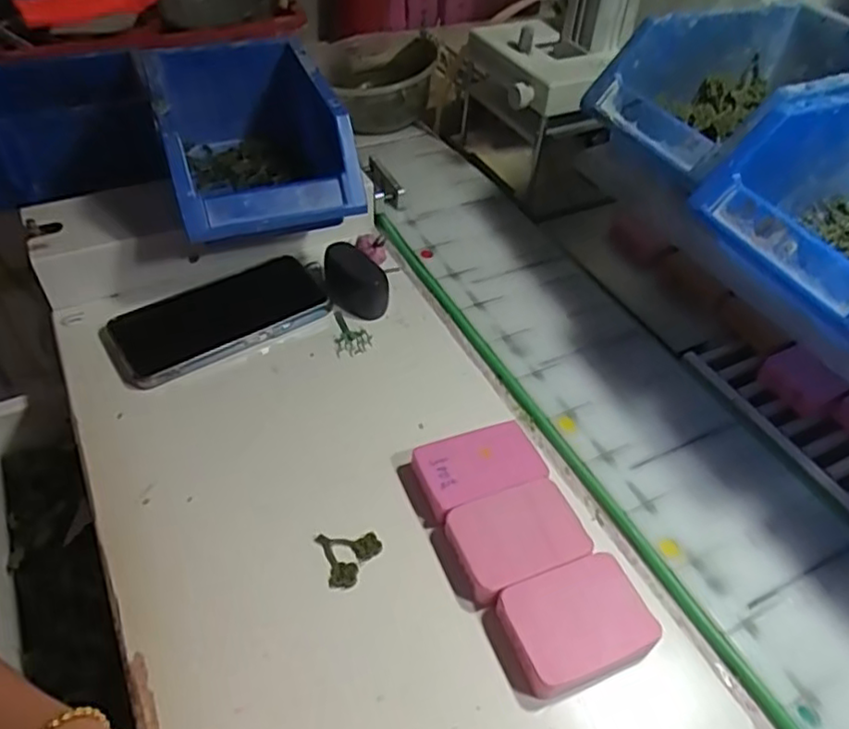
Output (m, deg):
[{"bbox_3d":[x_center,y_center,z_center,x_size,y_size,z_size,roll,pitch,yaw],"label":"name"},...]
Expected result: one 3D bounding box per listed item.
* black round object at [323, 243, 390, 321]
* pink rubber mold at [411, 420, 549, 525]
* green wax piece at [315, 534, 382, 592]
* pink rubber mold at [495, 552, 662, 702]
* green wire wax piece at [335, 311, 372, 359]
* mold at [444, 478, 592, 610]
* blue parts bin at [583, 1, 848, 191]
[{"bbox_3d":[-0.053,-0.062,0.491,0.030,0.040,0.058,-23,52,-24],"label":"black round object"},{"bbox_3d":[0.031,0.062,0.389,0.072,0.019,0.045,-17,49,-20],"label":"pink rubber mold"},{"bbox_3d":[-0.039,0.103,0.357,0.032,0.005,0.033,-14,48,-17],"label":"green wax piece"},{"bbox_3d":[0.075,0.128,0.328,0.068,0.015,0.052,-14,49,-18],"label":"pink rubber mold"},{"bbox_3d":[-0.053,-0.023,0.477,0.025,0.006,0.042,-8,47,-12],"label":"green wire wax piece"},{"bbox_3d":[0.050,0.095,0.360,0.069,0.017,0.051,-16,49,-19],"label":"mold"},{"bbox_3d":[0.210,-0.174,0.424,0.178,0.061,0.115,-19,50,-21],"label":"blue parts bin"}]

